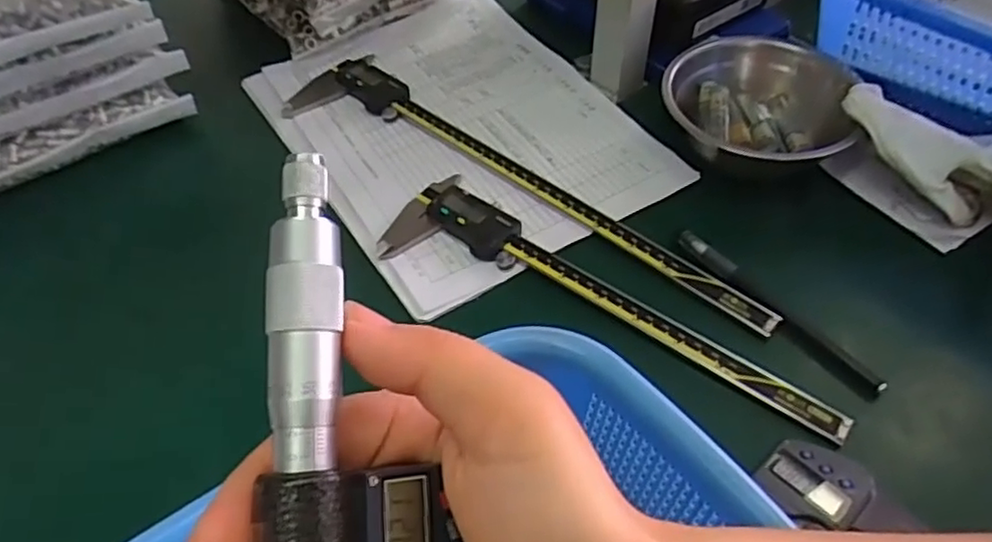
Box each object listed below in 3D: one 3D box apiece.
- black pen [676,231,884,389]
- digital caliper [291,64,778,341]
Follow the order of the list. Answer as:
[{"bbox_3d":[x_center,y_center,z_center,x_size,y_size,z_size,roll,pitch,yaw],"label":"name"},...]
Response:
[{"bbox_3d":[0.161,0.020,0.388,0.010,0.008,0.139,-30,56,-21],"label":"black pen"},{"bbox_3d":[0.010,-0.068,0.459,0.389,0.017,0.069,30,57,24],"label":"digital caliper"}]

